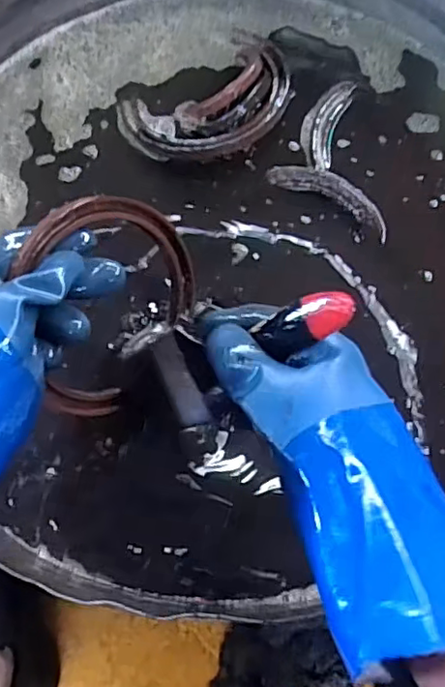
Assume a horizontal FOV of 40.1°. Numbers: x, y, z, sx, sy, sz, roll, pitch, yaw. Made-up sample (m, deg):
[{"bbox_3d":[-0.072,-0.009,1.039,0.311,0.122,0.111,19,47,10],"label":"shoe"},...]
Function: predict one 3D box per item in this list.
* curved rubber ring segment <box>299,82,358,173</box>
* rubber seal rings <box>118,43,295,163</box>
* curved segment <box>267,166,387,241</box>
[{"bbox_3d":[0.091,-0.199,0.546,0.033,0.011,0.102,19,75,6],"label":"curved rubber ring segment"},{"bbox_3d":[-0.009,-0.204,0.536,0.156,0.024,0.092,-20,75,-5],"label":"rubber seal rings"},{"bbox_3d":[0.095,-0.129,0.528,0.114,0.013,0.029,27,76,8],"label":"curved segment"}]

